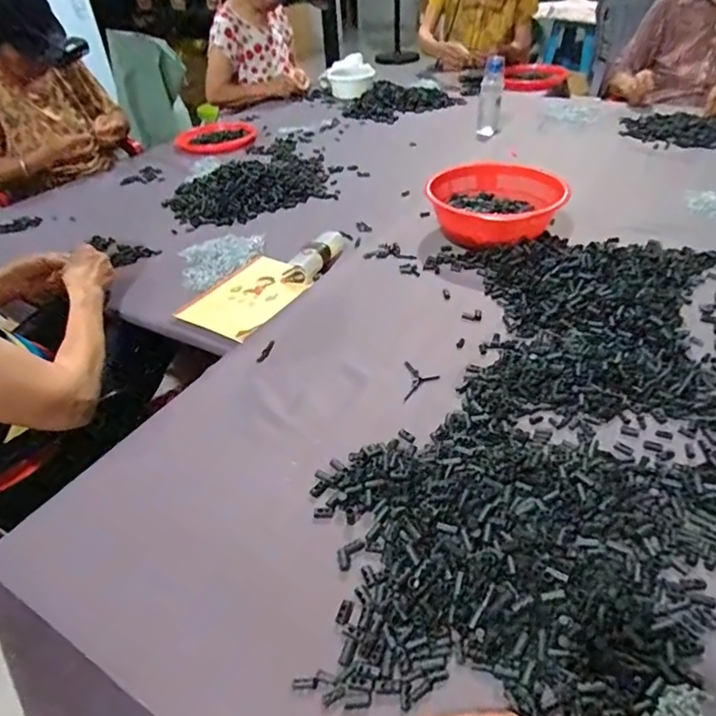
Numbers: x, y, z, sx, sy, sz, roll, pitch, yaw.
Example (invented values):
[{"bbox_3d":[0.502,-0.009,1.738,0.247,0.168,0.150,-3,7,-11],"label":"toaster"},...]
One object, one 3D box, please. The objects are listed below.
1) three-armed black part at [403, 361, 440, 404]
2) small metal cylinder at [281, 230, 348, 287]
[{"bbox_3d":[0.078,0.028,0.647,0.043,0.004,0.075,-2,38,7],"label":"three-armed black part"},{"bbox_3d":[-0.072,-0.179,0.907,0.057,0.049,0.186,9,41,17],"label":"small metal cylinder"}]

